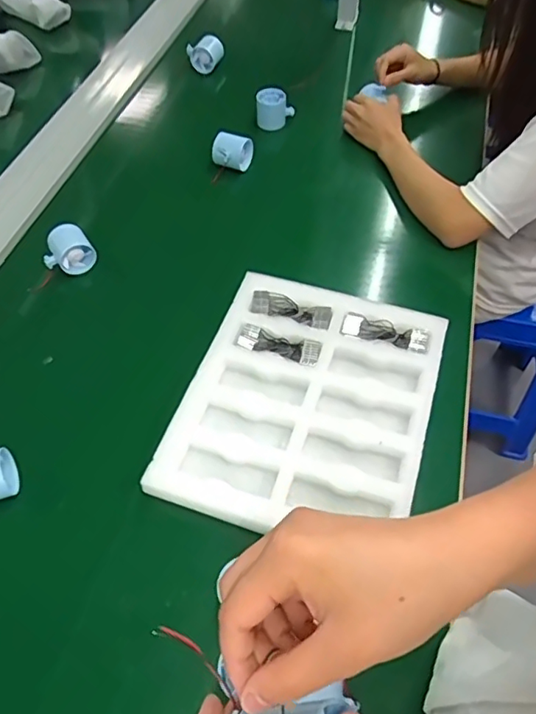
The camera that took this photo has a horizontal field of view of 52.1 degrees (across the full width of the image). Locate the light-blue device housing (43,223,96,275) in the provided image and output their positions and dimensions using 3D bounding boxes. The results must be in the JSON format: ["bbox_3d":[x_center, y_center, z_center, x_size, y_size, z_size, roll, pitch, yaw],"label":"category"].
[{"bbox_3d":[-0.300,-0.157,0.816,0.066,0.046,0.056,-31,60,-19],"label":"light-blue device housing"}]

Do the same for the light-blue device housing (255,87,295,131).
[{"bbox_3d":[0.011,-0.467,1.027,0.069,0.059,0.053,-2,55,-1],"label":"light-blue device housing"}]

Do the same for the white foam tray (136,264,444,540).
[{"bbox_3d":[0.046,0.051,0.649,0.273,0.034,0.318,15,57,11],"label":"white foam tray"}]

